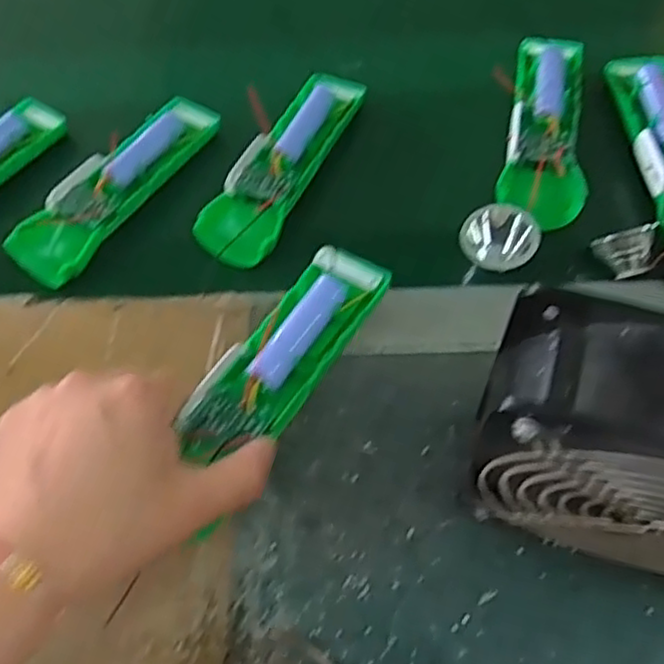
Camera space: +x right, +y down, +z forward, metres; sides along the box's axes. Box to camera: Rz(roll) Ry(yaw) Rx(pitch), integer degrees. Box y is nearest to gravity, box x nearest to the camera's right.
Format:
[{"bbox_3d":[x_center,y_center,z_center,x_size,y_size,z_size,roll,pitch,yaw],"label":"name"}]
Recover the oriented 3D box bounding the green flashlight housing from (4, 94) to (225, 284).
[{"bbox_3d":[-0.146,-0.103,0.472,0.050,0.022,0.166,30,69,17],"label":"green flashlight housing"}]

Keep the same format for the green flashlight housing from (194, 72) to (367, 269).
[{"bbox_3d":[-0.034,-0.111,0.465,0.050,0.020,0.167,23,67,14],"label":"green flashlight housing"}]

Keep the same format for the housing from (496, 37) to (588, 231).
[{"bbox_3d":[0.144,-0.137,0.464,0.051,0.029,0.145,10,64,8],"label":"housing"}]

